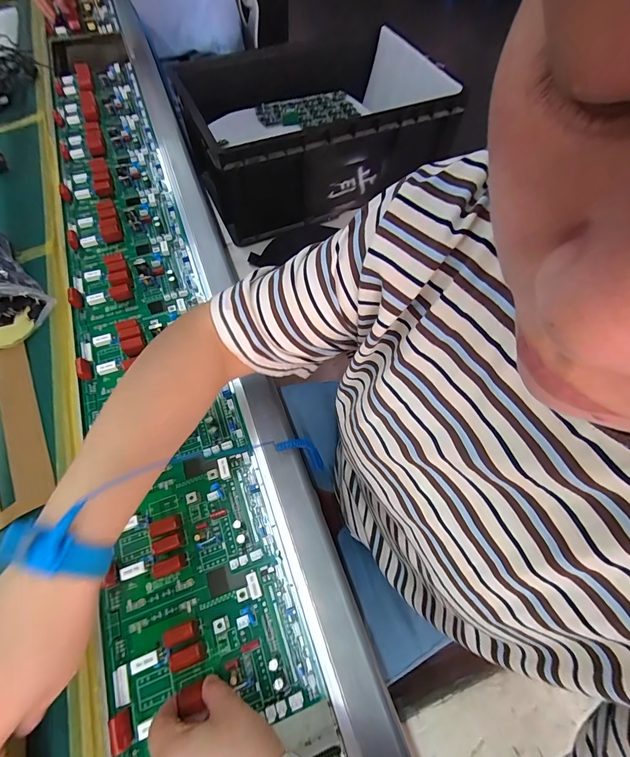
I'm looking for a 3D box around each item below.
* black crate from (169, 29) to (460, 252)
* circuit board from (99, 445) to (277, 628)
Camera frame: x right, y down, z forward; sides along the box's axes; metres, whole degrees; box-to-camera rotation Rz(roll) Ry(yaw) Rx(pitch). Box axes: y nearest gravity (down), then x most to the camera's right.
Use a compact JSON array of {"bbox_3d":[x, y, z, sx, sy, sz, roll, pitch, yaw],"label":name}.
[{"bbox_3d":[-0.025,-0.657,0.914,0.583,0.207,0.462,-25,67,-12],"label":"black crate"},{"bbox_3d":[-0.135,0.152,0.367,0.166,0.024,0.118,-20,66,-9],"label":"circuit board"}]

